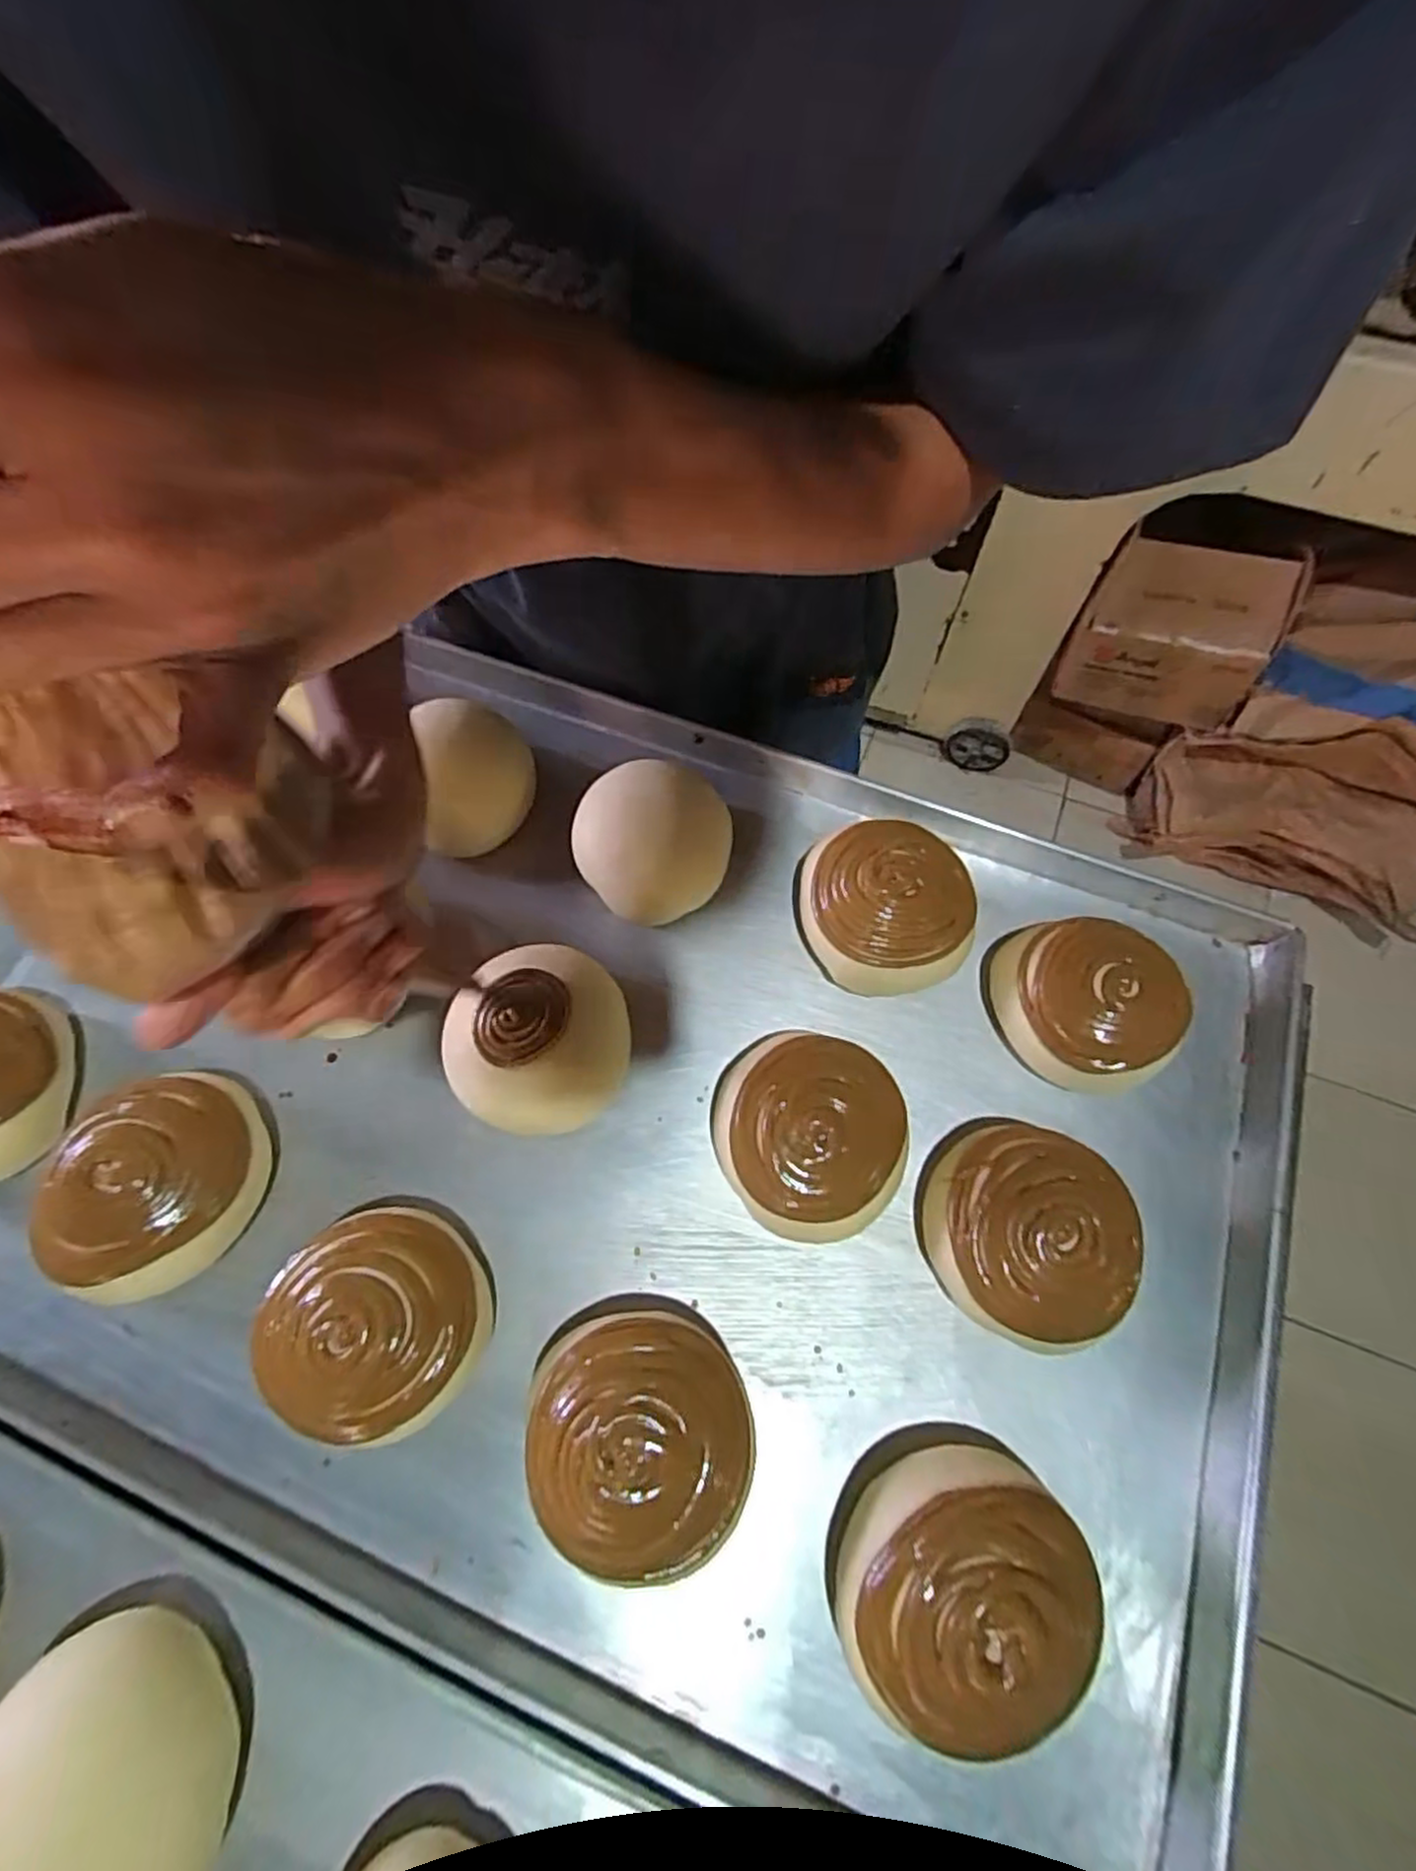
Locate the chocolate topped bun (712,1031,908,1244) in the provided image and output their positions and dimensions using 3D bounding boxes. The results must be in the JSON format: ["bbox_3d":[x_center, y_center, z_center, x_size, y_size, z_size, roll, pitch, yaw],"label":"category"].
[{"bbox_3d":[0.047,0.098,0.363,0.089,0.058,0.086,0,66,-1],"label":"chocolate topped bun"}]

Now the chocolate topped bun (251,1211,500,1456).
[{"bbox_3d":[-0.144,0.171,0.328,0.089,0.057,0.089,41,72,15],"label":"chocolate topped bun"}]

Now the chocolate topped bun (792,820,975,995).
[{"bbox_3d":[0.099,-0.017,0.418,0.091,0.066,0.092,1,66,-1],"label":"chocolate topped bun"}]

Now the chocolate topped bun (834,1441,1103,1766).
[{"bbox_3d":[0.101,0.260,0.299,0.087,0.058,0.091,0,66,-1],"label":"chocolate topped bun"}]

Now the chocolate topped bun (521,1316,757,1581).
[{"bbox_3d":[-0.028,0.211,0.313,0.088,0.055,0.092,-4,67,-3],"label":"chocolate topped bun"}]

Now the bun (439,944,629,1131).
[{"bbox_3d":[-0.087,0.054,0.381,0.089,0.058,0.092,0,67,-1],"label":"bun"}]

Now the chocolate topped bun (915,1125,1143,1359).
[{"bbox_3d":[0.149,0.141,0.353,0.085,0.061,0.092,0,66,-1],"label":"chocolate topped bun"}]

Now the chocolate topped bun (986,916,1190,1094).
[{"bbox_3d":[0.201,0.037,0.402,0.084,0.058,0.092,8,66,2],"label":"chocolate topped bun"}]

